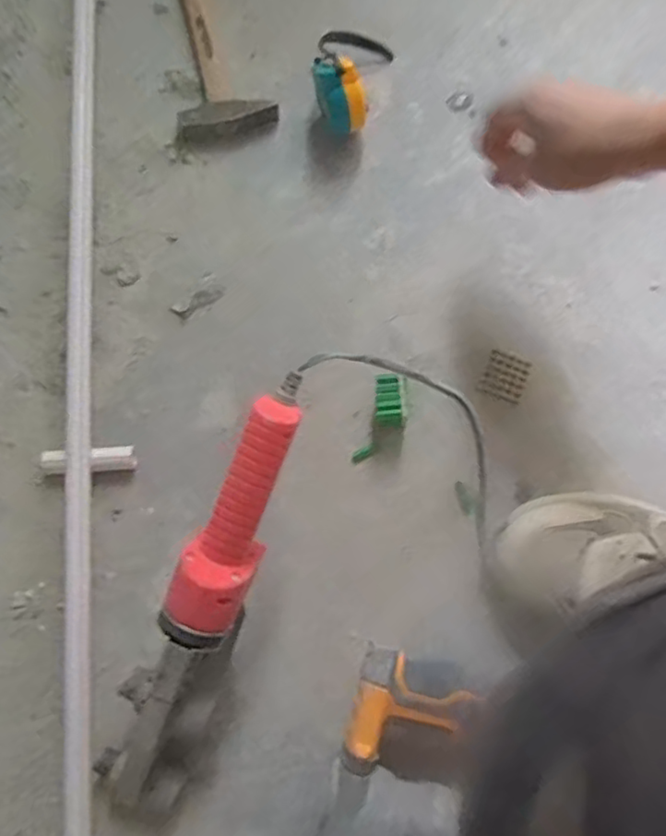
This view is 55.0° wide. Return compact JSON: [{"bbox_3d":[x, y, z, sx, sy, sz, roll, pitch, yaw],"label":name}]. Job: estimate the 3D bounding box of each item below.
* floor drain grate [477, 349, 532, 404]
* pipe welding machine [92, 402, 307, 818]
[{"bbox_3d":[0.160,-0.039,0.595,0.039,0.004,0.044,24,80,4],"label":"floor drain grate"},{"bbox_3d":[-0.096,0.146,0.463,0.068,0.055,0.349,23,105,4],"label":"pipe welding machine"}]

